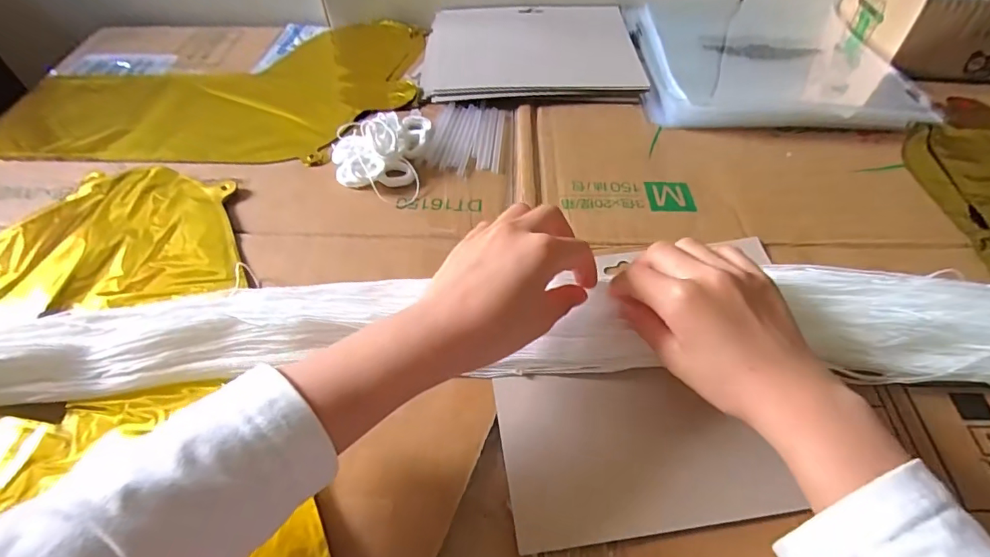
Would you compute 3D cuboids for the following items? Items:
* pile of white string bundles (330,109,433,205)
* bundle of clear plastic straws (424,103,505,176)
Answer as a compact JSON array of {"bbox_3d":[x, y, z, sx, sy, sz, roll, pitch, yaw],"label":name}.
[{"bbox_3d":[-0.092,-0.107,0.380,0.070,0.034,0.098,2,52,3],"label":"pile of white string bundles"},{"bbox_3d":[-0.023,-0.121,0.413,0.059,0.006,0.089,3,52,4],"label":"bundle of clear plastic straws"}]

